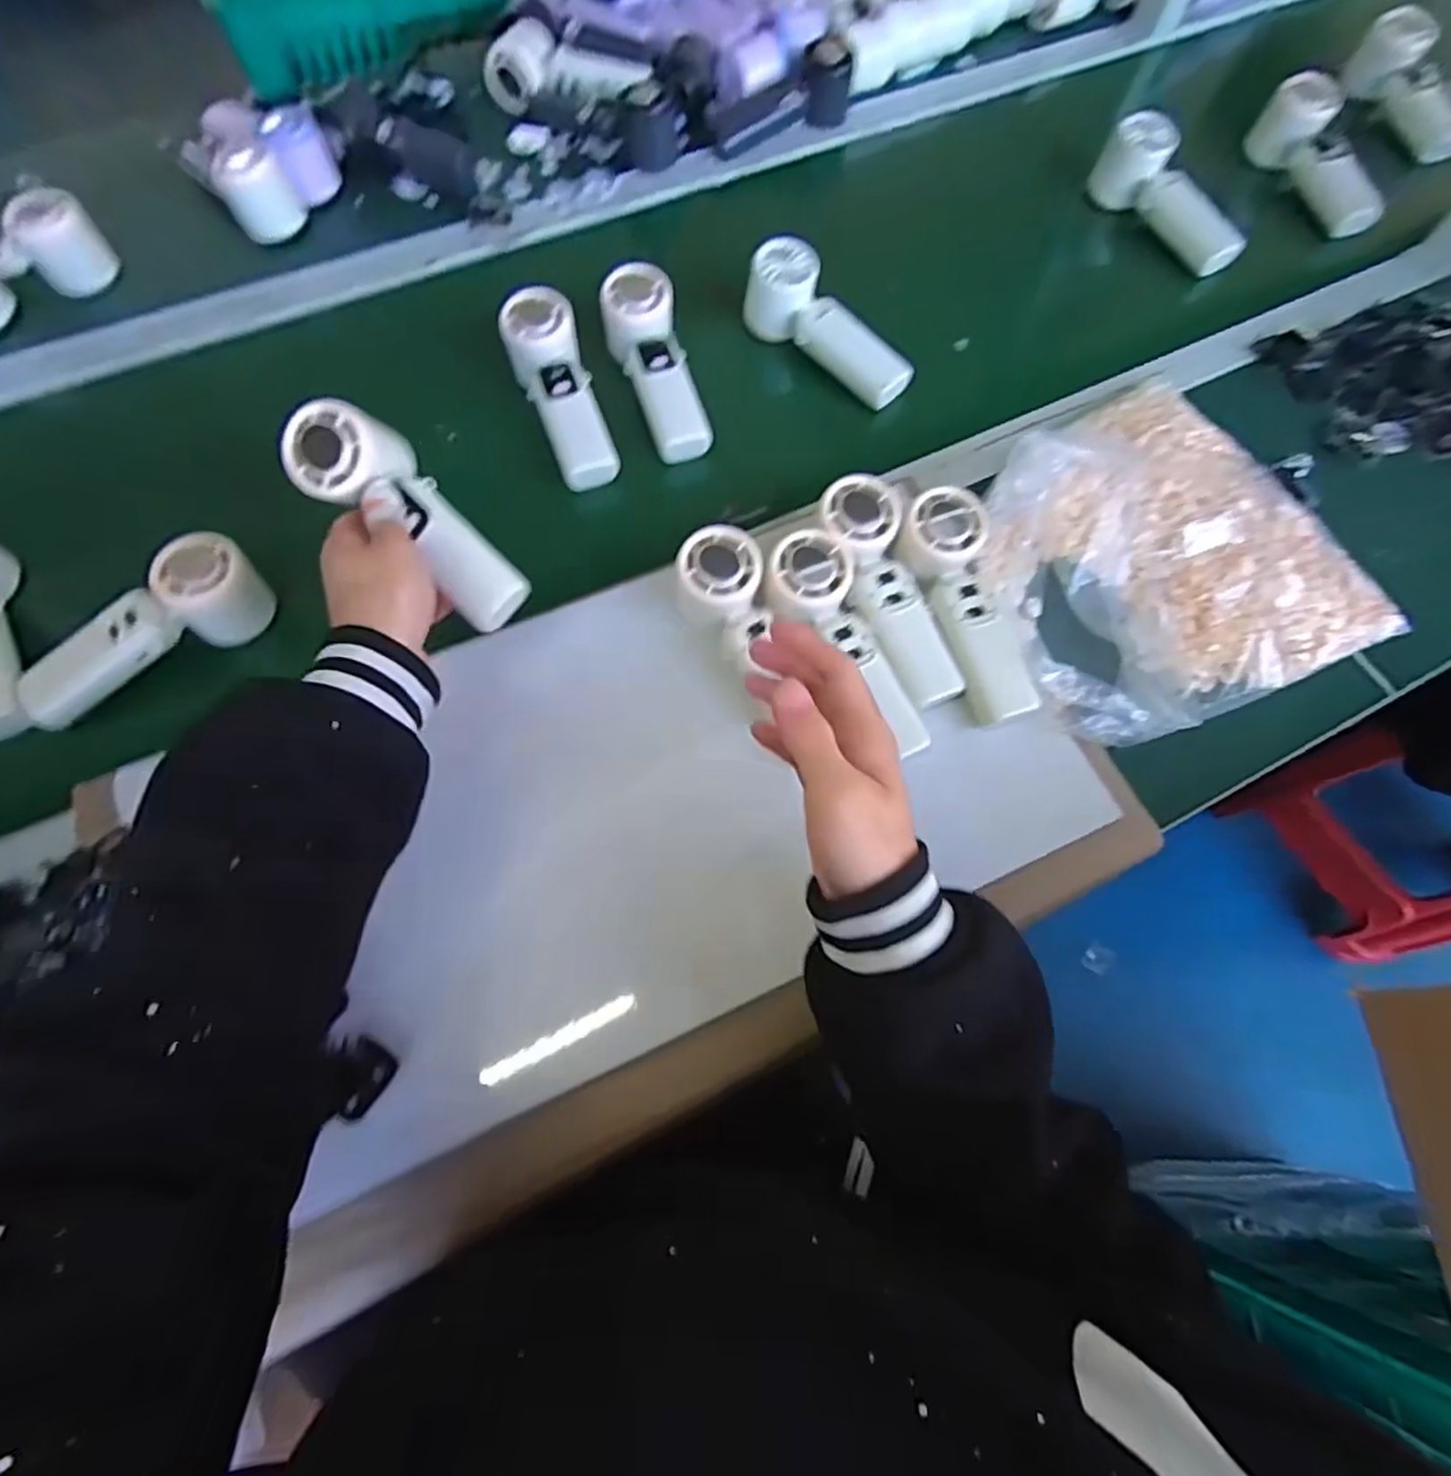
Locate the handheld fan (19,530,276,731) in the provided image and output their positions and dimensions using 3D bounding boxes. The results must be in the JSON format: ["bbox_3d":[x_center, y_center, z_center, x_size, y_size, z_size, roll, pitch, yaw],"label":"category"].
[{"bbox_3d":[-0.405,-0.076,0.486,0.166,0.061,0.047,-39,74,-15],"label":"handheld fan"}]

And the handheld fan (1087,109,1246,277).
[{"bbox_3d":[0.429,-0.520,0.670,0.050,0.052,0.169,-34,73,-13],"label":"handheld fan"}]

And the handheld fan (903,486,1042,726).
[{"bbox_3d":[0.166,-0.091,0.480,0.050,0.028,0.162,-16,84,-7],"label":"handheld fan"}]

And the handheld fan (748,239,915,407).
[{"bbox_3d":[0.087,-0.352,0.594,0.054,0.053,0.161,-40,75,-15],"label":"handheld fan"}]

